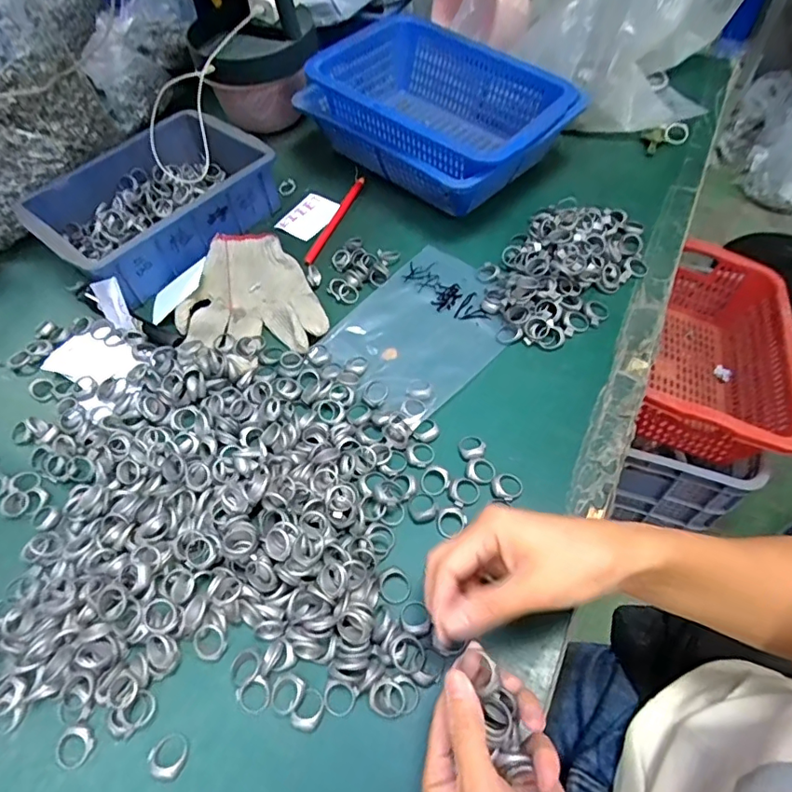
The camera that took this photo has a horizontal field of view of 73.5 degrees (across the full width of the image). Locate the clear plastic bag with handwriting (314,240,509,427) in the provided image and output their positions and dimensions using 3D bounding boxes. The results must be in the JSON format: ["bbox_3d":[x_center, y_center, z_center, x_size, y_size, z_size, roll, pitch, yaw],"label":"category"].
[{"bbox_3d":[0.026,-0.068,0.518,0.148,0.019,0.190,36,65,23],"label":"clear plastic bag with handwriting"}]

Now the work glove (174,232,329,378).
[{"bbox_3d":[-0.158,-0.105,0.549,0.135,0.022,0.192,-21,58,-10],"label":"work glove"}]

